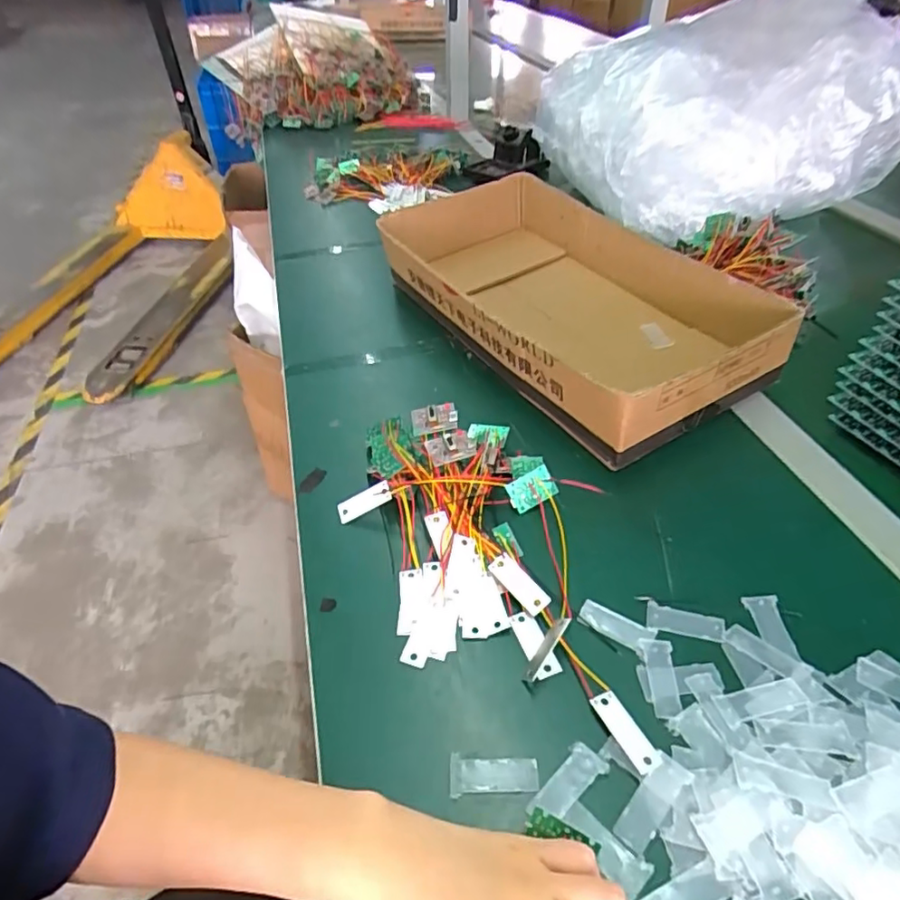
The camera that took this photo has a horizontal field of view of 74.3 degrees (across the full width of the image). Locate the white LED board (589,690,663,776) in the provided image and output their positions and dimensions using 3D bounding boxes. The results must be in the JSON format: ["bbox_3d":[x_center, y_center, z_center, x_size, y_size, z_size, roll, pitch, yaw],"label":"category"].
[{"bbox_3d":[0.099,0.157,0.333,0.014,0.004,0.046,-22,45,-16],"label":"white LED board"}]

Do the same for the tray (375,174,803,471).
[{"bbox_3d":[0.108,-0.177,0.644,0.227,0.076,0.458,-25,46,-18],"label":"tray"}]

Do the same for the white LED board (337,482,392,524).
[{"bbox_3d":[-0.068,0.041,0.465,0.047,0.005,0.017,-27,87,11],"label":"white LED board"}]

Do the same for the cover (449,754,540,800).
[{"bbox_3d":[0.024,0.177,0.326,0.048,0.004,0.020,-5,43,2],"label":"cover"}]

